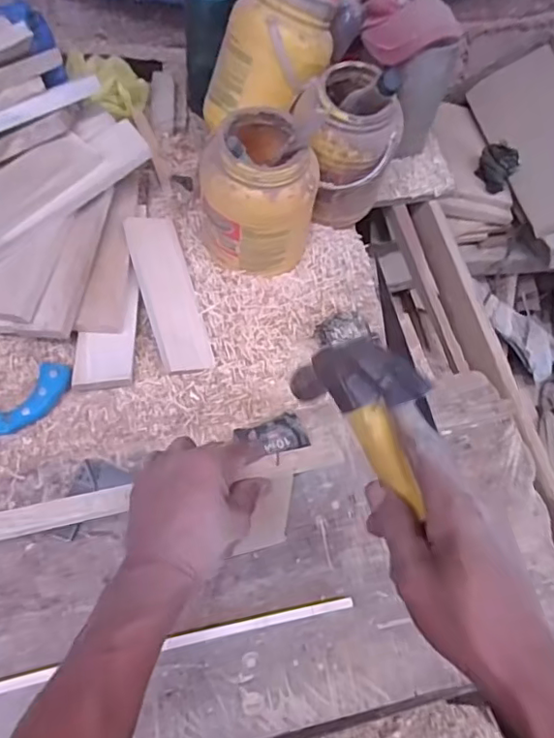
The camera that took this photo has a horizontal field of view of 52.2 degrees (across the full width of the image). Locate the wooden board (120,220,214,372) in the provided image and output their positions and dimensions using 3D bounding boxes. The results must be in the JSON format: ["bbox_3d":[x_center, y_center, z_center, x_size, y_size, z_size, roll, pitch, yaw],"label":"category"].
[{"bbox_3d":[-0.152,-0.109,0.799,0.076,0.009,0.231,-10,76,-30],"label":"wooden board"}]

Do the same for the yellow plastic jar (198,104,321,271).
[{"bbox_3d":[-0.032,-0.252,0.793,0.144,0.199,0.149,1,59,-2],"label":"yellow plastic jar"}]

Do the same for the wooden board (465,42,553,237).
[{"bbox_3d":[0.571,-0.499,1.210,0.199,0.031,0.415,-21,67,15],"label":"wooden board"}]

